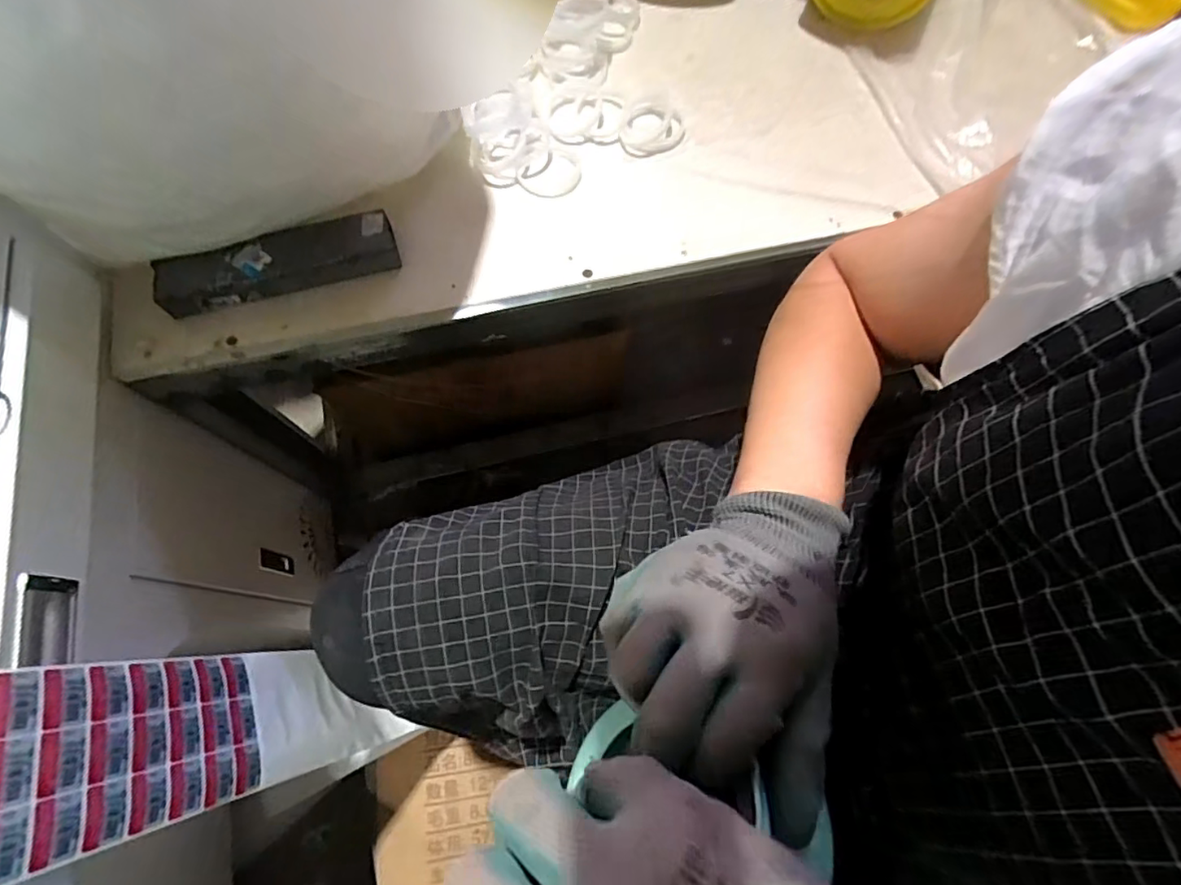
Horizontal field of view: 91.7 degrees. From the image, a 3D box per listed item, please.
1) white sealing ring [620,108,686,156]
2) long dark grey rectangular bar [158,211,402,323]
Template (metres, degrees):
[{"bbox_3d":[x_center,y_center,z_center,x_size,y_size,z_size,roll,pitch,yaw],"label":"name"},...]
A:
[{"bbox_3d":[0.064,-0.335,0.617,0.077,0.006,0.072,5,69,-12],"label":"white sealing ring"},{"bbox_3d":[-0.280,-0.165,0.518,0.202,0.036,0.052,-17,72,-7],"label":"long dark grey rectangular bar"}]

